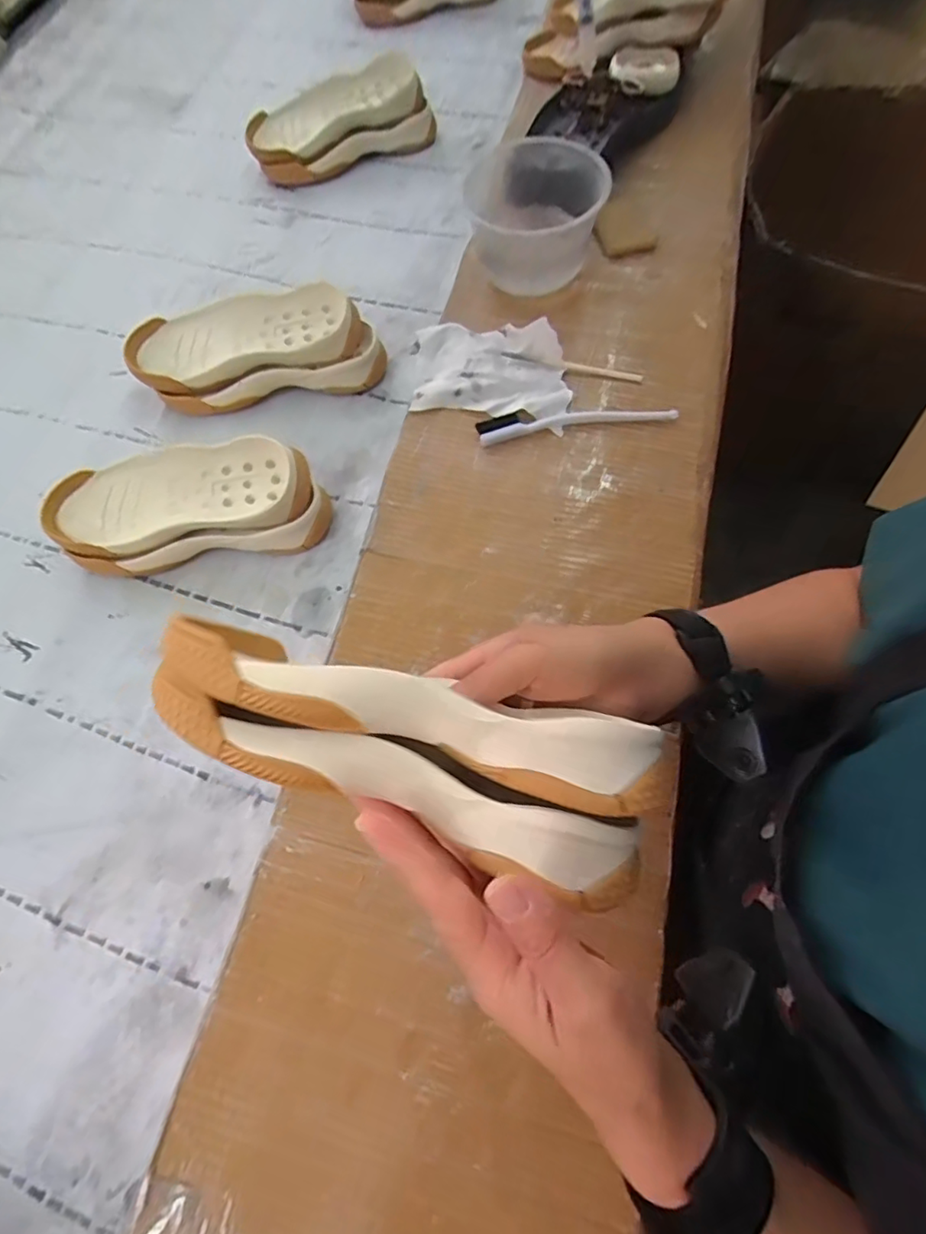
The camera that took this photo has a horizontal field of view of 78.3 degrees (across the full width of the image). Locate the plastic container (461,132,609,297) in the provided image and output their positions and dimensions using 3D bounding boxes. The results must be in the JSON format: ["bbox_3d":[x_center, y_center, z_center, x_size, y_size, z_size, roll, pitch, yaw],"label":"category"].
[{"bbox_3d":[0.068,-0.380,0.544,0.126,0.080,0.133,3,69,6],"label":"plastic container"}]

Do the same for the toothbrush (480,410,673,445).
[{"bbox_3d":[0.098,-0.172,0.494,0.169,0.014,0.025,-8,68,2],"label":"toothbrush"}]

